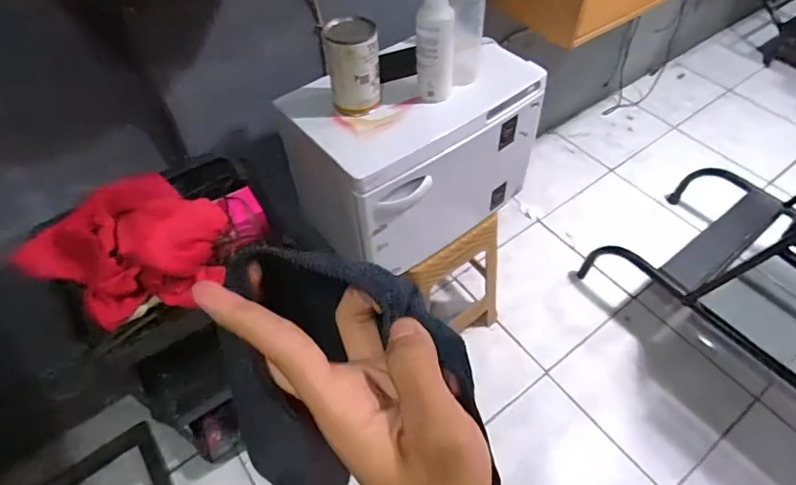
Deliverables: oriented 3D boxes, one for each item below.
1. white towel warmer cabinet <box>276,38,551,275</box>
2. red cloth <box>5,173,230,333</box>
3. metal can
[{"bbox_3d":[0.040,-0.197,1.010,0.452,0.272,0.284,-31,59,-20],"label":"white towel warmer cabinet"},{"bbox_3d":[-0.447,0.006,0.847,0.287,0.098,0.259,29,59,20],"label":"red cloth"},{"bbox_3d":[-0.076,-0.301,0.852,0.090,0.135,0.089,-7,54,-4],"label":"metal can"}]

